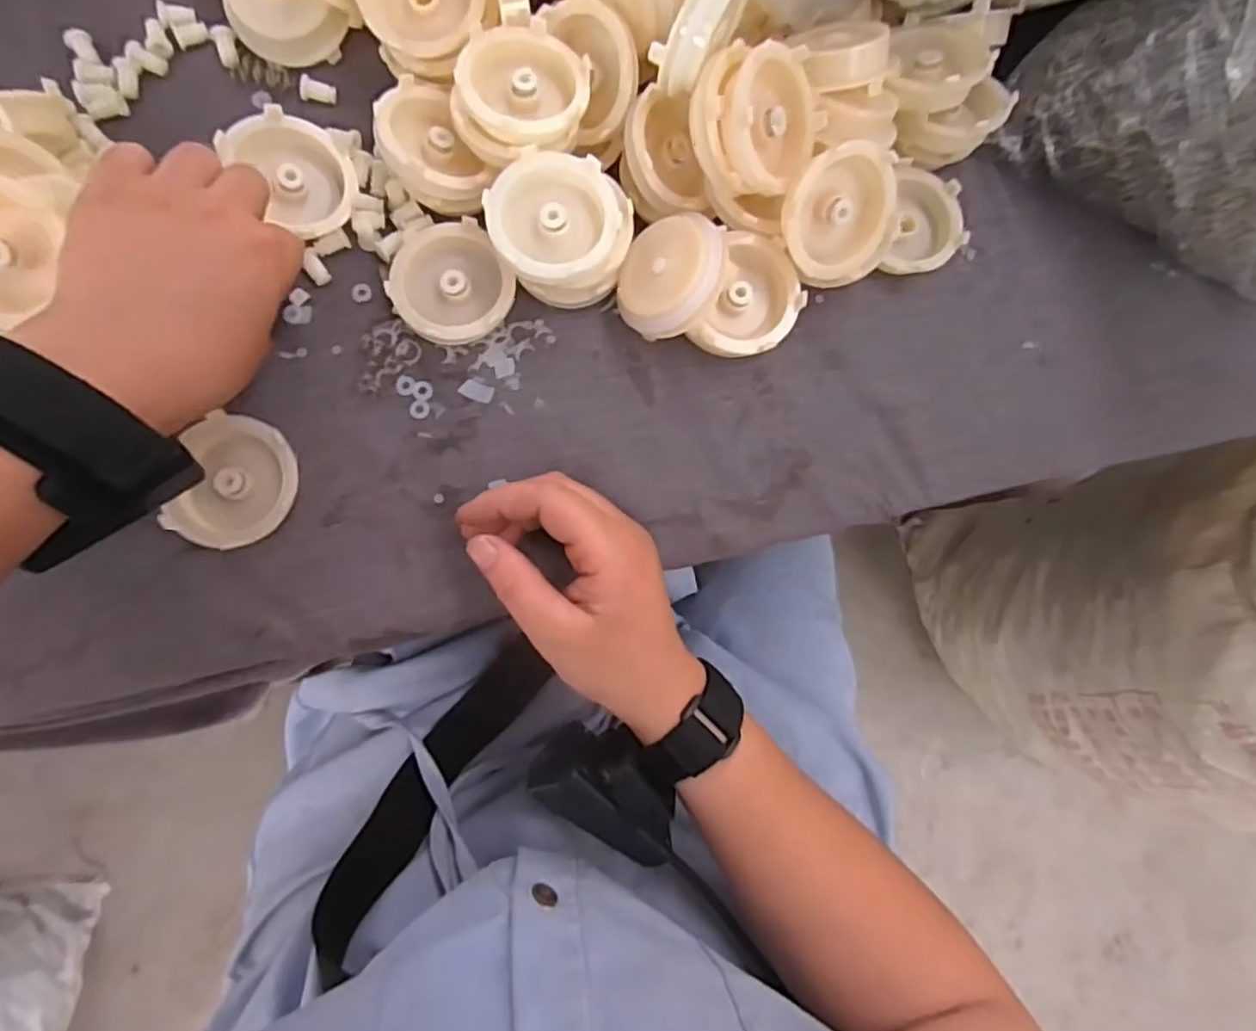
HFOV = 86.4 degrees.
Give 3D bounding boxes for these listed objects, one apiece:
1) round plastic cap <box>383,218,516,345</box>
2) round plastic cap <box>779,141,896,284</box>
[{"bbox_3d":[-0.087,-0.112,0.327,0.055,0.017,0.059,1,83,-6],"label":"round plastic cap"},{"bbox_3d":[0.098,-0.140,0.314,0.057,0.016,0.063,-31,130,-4],"label":"round plastic cap"}]

